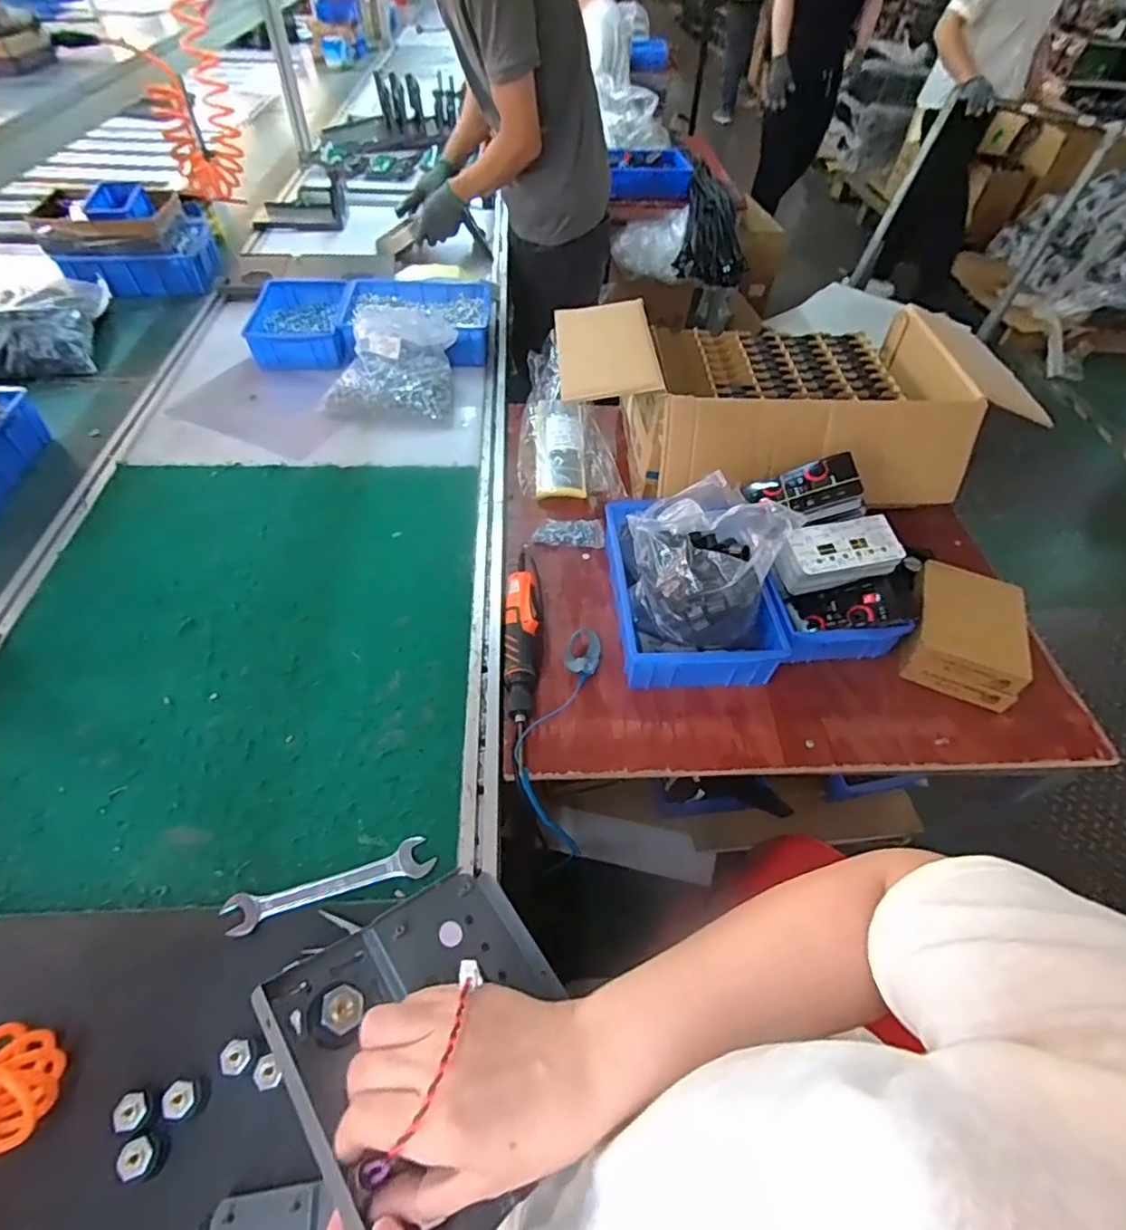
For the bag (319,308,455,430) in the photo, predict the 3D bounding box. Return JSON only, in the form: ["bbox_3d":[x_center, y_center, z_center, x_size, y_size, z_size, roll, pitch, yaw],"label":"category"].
[{"bbox_3d":[-0.322,-0.467,1.108,0.233,0.128,0.184,0,50,-4],"label":"bag"}]

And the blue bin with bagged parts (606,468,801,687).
[{"bbox_3d":[0.179,-0.075,0.811,0.205,0.192,0.282,-1,50,-6],"label":"blue bin with bagged parts"}]

